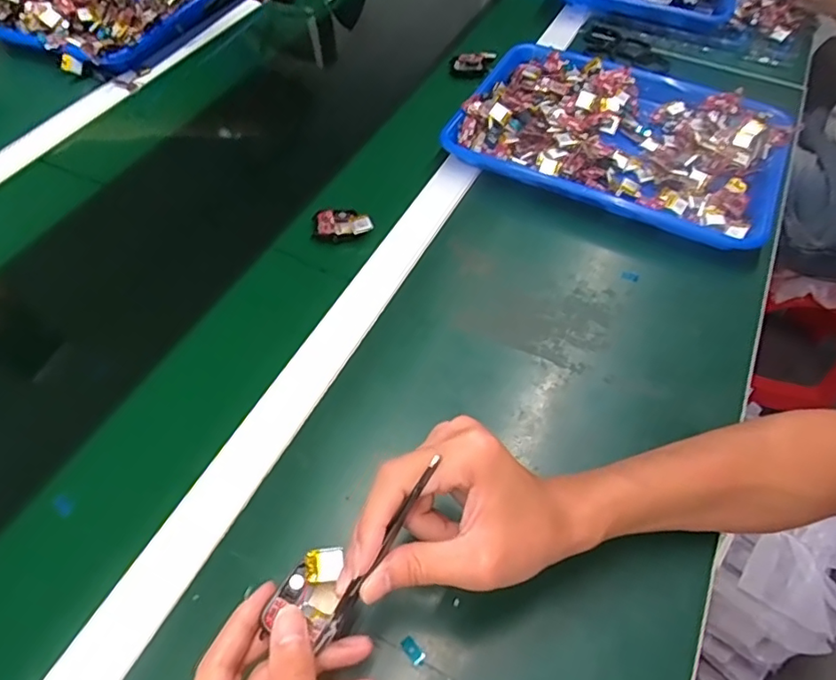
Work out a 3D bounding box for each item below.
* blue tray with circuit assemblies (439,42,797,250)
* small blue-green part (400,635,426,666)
[{"bbox_3d":[0.223,-0.231,0.629,0.335,0.039,0.245,24,59,15],"label":"blue tray with circuit assemblies"},{"bbox_3d":[-0.003,0.186,0.342,0.008,0.004,0.016,-35,63,-22],"label":"small blue-green part"}]

